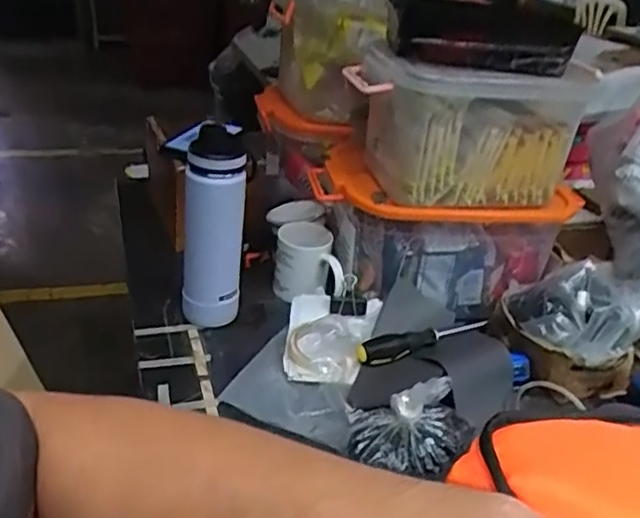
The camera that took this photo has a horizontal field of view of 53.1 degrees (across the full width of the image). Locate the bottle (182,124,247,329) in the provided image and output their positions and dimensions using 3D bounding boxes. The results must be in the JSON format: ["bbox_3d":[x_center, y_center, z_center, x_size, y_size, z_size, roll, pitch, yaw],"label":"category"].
[{"bbox_3d":[-0.138,-0.039,0.820,0.075,0.255,0.083,-2,30,-12],"label":"bottle"}]

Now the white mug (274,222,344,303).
[{"bbox_3d":[-0.017,0.011,0.921,0.095,0.083,0.100,3,29,-3],"label":"white mug"}]

